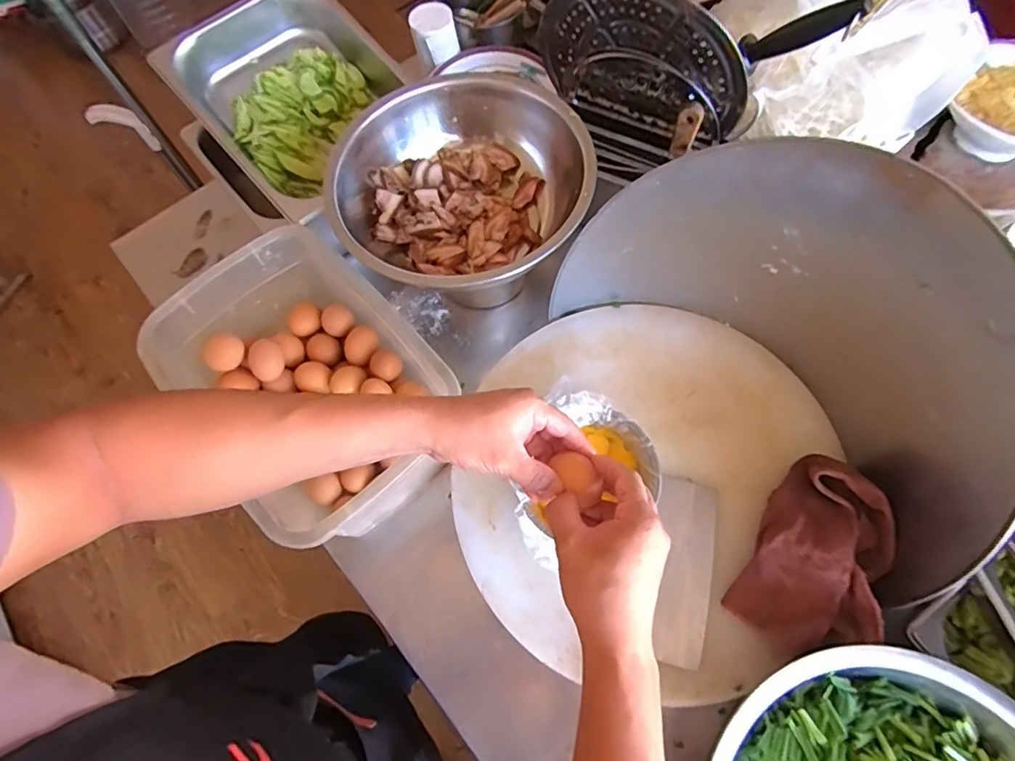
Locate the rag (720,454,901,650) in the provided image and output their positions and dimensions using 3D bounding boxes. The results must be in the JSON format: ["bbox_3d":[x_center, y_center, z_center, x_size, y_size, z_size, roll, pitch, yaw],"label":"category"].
[{"bbox_3d":[0.332,0.187,0.558,0.122,0.052,0.197,29,71,14],"label":"rag"}]

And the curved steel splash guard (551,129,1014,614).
[{"bbox_3d":[0.284,-0.043,0.539,0.171,0.276,0.480,-41,71,-14],"label":"curved steel splash guard"}]

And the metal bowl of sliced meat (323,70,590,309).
[{"bbox_3d":[-0.046,-0.231,0.675,0.290,0.132,0.309,-1,67,2],"label":"metal bowl of sliced meat"}]

